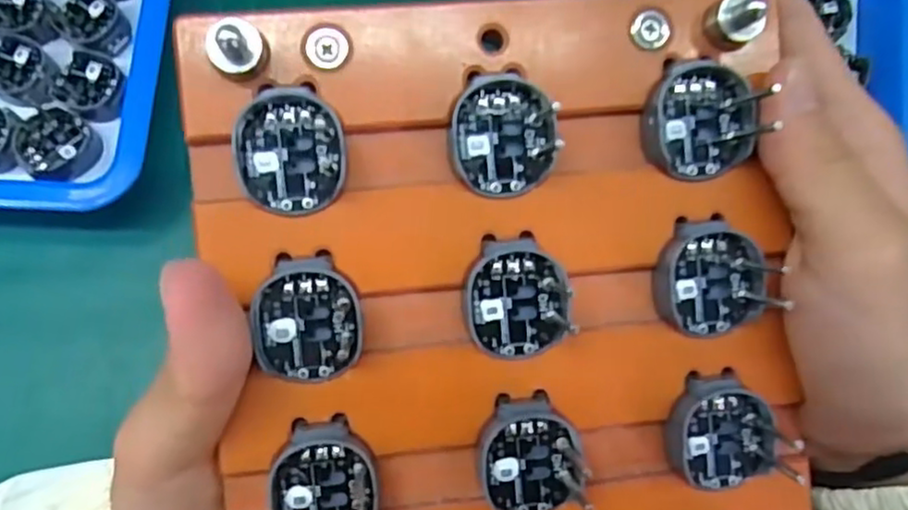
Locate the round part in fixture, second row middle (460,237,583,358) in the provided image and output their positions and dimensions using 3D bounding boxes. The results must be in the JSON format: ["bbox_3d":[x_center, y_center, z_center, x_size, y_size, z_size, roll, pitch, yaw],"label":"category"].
[{"bbox_3d":[0.015,0.011,0.171,0.028,0.012,0.028,0,93,-7],"label":"round part in fixture, second row middle"}]

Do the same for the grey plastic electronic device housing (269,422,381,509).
[{"bbox_3d":[-0.031,0.056,0.166,0.024,0.011,0.029,-5,93,-9],"label":"grey plastic electronic device housing"}]

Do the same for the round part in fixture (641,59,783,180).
[{"bbox_3d":[0.061,-0.034,0.174,0.028,0.013,0.029,26,91,-3],"label":"round part in fixture"}]

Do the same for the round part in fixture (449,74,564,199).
[{"bbox_3d":[0.012,-0.029,0.168,0.028,0.012,0.028,8,94,-4],"label":"round part in fixture"}]

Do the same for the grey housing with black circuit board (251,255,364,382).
[{"bbox_3d":[-0.035,0.015,0.162,0.024,0.008,0.029,-10,93,-7],"label":"grey housing with black circuit board"}]

